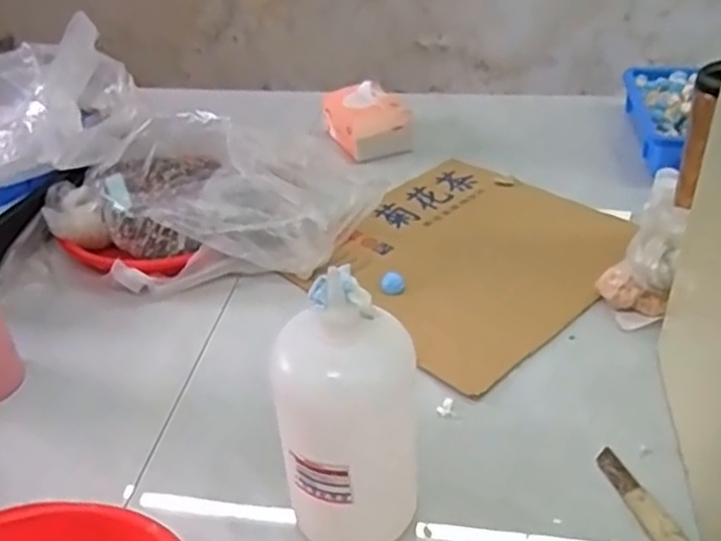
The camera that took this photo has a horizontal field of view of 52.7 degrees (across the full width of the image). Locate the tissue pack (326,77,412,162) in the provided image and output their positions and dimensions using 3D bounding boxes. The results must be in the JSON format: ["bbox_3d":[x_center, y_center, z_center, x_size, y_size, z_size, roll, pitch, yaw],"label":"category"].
[{"bbox_3d":[0.008,-0.216,1.036,0.101,0.079,0.116,-18,37,-18],"label":"tissue pack"}]

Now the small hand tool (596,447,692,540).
[{"bbox_3d":[0.211,0.176,0.535,0.025,0.009,0.118,-12,36,-10],"label":"small hand tool"}]

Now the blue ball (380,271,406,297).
[{"bbox_3d":[0.034,0.012,0.769,0.025,0.020,0.020,-6,35,-2],"label":"blue ball"}]

